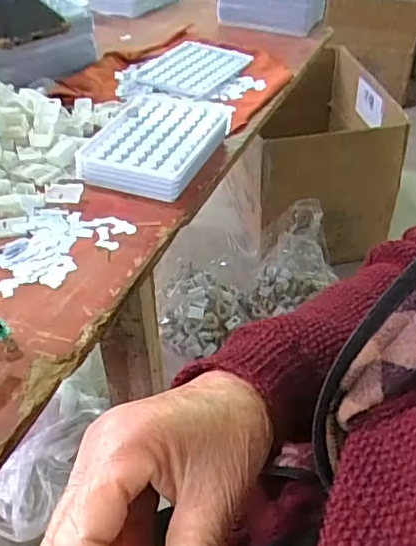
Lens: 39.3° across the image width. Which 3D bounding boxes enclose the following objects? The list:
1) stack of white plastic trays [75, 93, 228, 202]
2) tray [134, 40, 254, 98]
[{"bbox_3d":[-0.046,-0.122,0.533,0.107,0.026,0.150,11,42,14],"label":"stack of white plastic trays"},{"bbox_3d":[-0.017,-0.246,0.694,0.105,0.009,0.143,20,44,23],"label":"tray"}]

